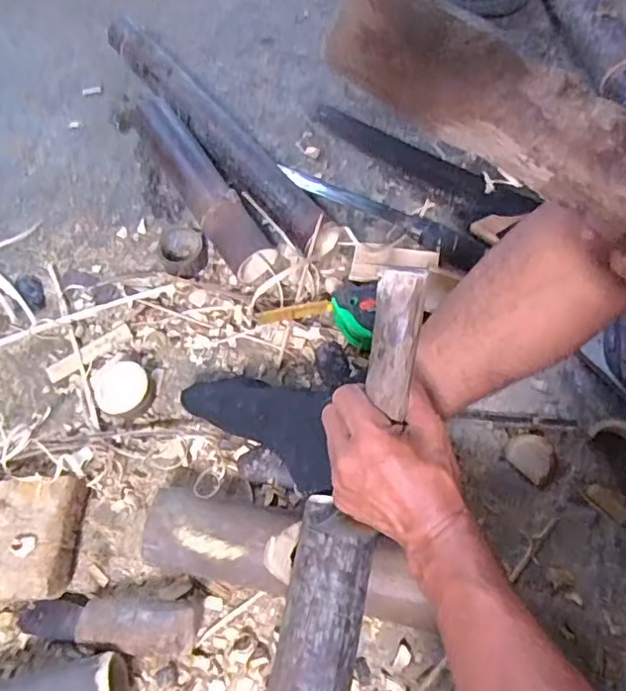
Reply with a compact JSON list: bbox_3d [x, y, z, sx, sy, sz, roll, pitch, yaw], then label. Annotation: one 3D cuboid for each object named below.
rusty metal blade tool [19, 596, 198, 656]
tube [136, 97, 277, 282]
[{"bbox_3d":[-0.193,0.267,0.540,0.180,0.046,0.050,-3,64,15],"label":"rusty metal blade tool"},{"bbox_3d":[-0.159,-0.221,0.750,0.066,0.064,0.325,-32,68,-13],"label":"tube"}]

